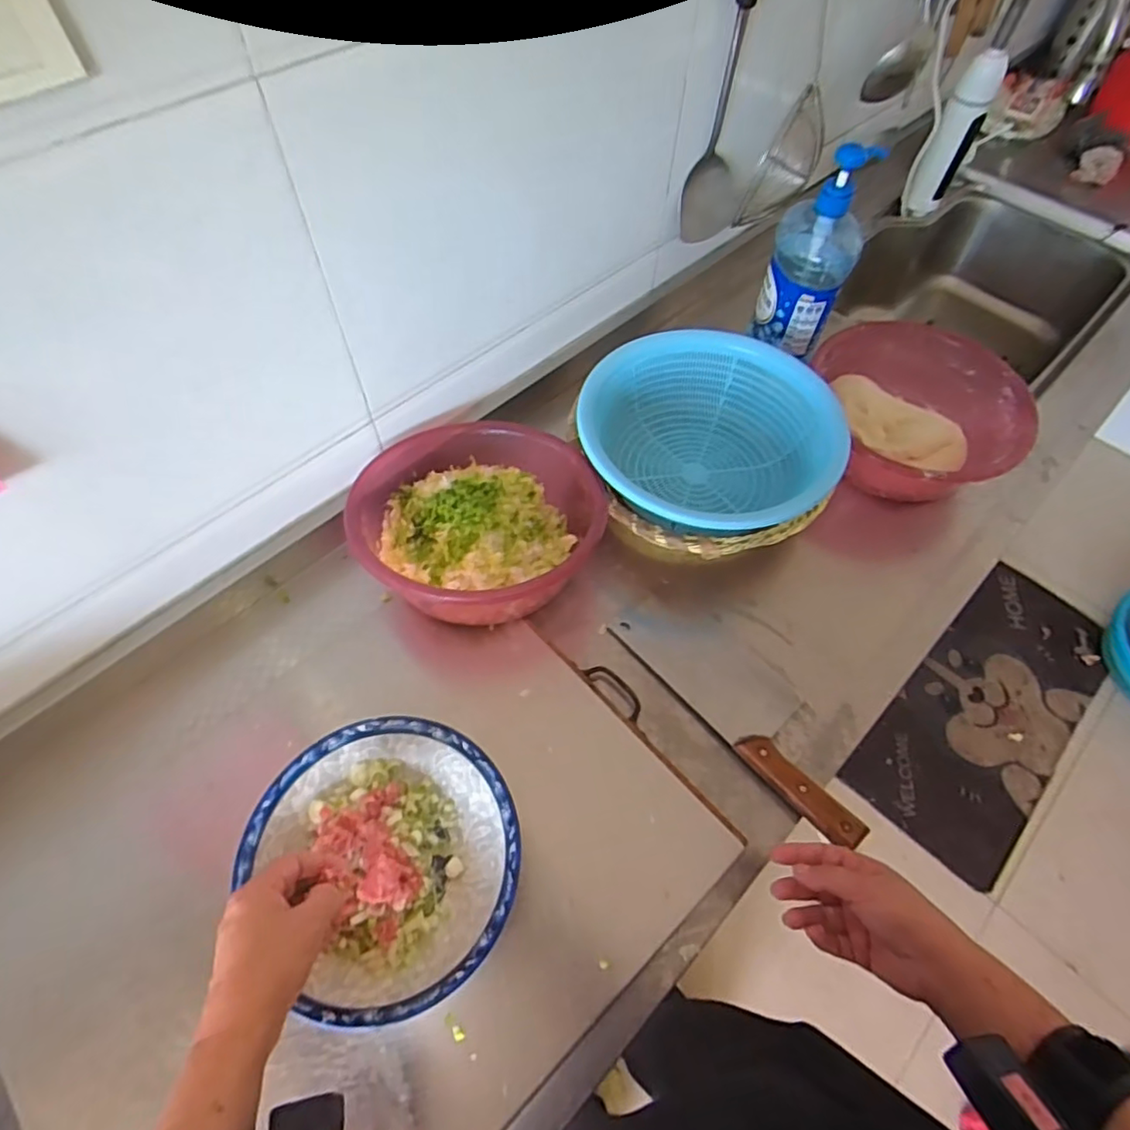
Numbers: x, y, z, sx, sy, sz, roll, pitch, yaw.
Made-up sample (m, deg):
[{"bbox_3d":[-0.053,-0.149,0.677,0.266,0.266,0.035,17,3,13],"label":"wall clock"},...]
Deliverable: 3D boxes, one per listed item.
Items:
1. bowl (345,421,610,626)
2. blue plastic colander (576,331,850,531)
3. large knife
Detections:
[{"bbox_3d":[-0.092,-0.048,0.654,0.239,0.099,0.227,1,60,-2],"label":"bowl"},{"bbox_3d":[0.157,-0.139,0.713,0.282,0.098,0.271,13,60,5],"label":"blue plastic colander"},{"bbox_3d":[0.178,0.128,0.599,0.096,0.025,0.274,-37,67,-21],"label":"large knife"}]

